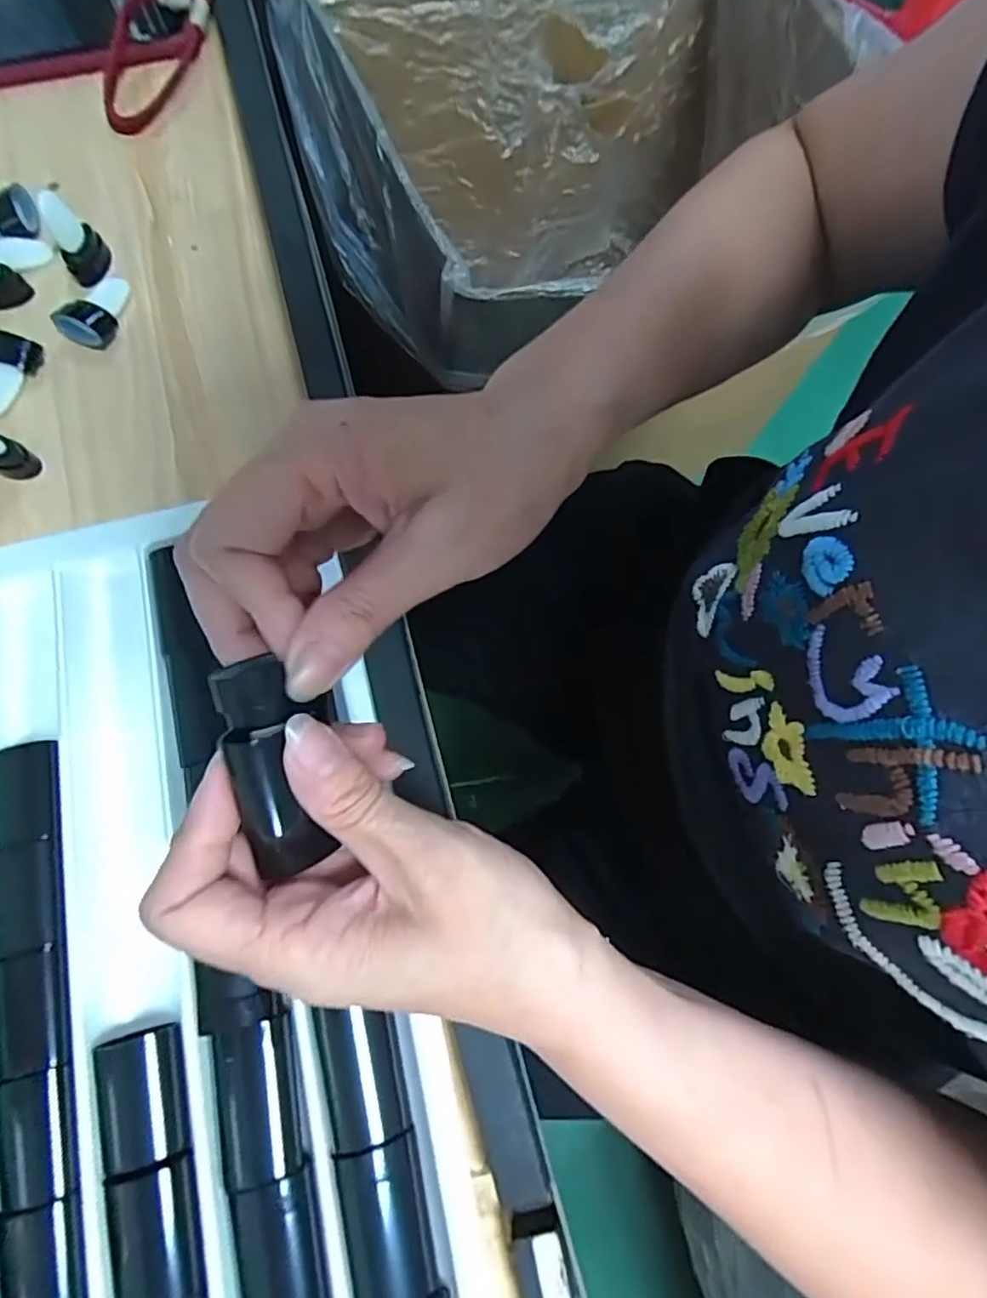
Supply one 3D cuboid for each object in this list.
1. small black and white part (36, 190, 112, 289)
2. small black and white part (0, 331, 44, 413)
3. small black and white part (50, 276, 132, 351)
[{"bbox_3d":[-0.258,-0.252,0.382,0.026,0.044,0.033,-31,76,-8],"label":"small black and white part"},{"bbox_3d":[-0.300,-0.168,0.375,0.034,0.017,0.047,22,75,7],"label":"small black and white part"},{"bbox_3d":[-0.243,-0.212,0.386,0.031,0.018,0.051,33,76,7],"label":"small black and white part"}]

